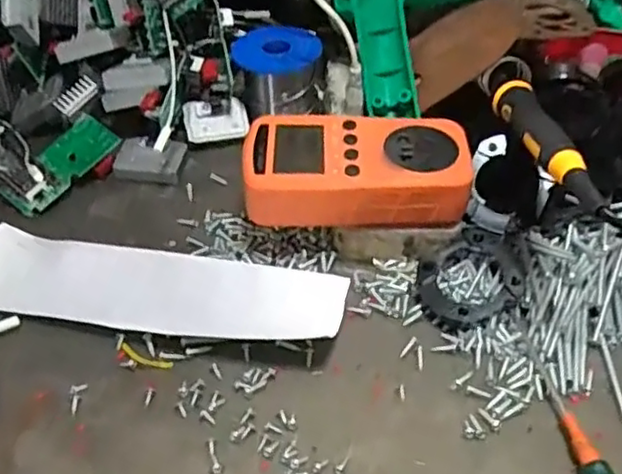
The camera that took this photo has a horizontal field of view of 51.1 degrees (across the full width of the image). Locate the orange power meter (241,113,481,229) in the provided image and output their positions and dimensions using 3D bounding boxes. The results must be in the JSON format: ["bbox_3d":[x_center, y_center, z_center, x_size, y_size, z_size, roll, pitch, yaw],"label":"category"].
[{"bbox_3d":[0.026,-0.039,0.377,0.125,0.037,0.063,-1,47,-2],"label":"orange power meter"}]

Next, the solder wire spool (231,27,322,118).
[{"bbox_3d":[-0.024,-0.122,0.482,0.060,0.044,0.060,1,48,-1],"label":"solder wire spool"}]

